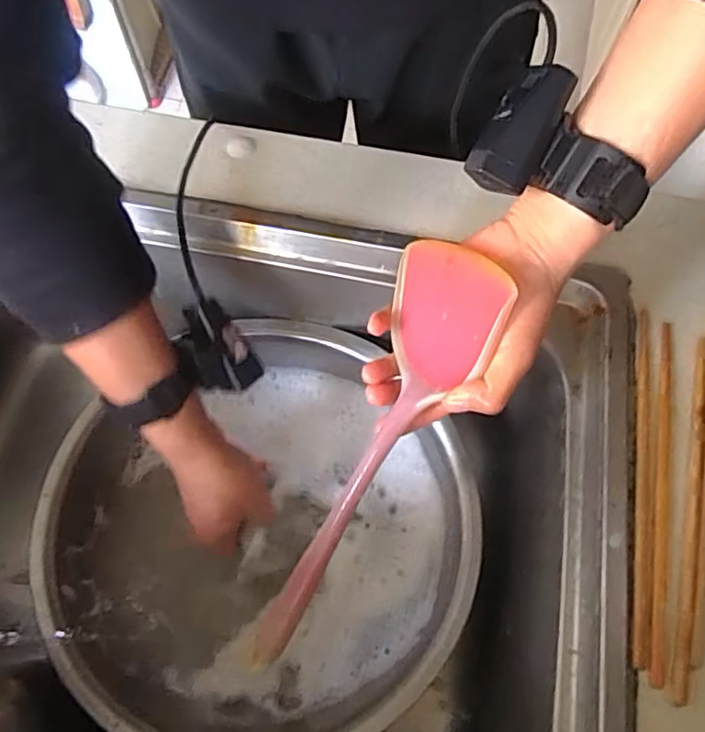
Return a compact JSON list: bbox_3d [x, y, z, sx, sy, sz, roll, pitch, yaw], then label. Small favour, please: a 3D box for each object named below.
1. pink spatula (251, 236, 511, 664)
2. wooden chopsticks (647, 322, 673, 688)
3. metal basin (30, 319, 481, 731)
[{"bbox_3d":[0.006,0.068,0.393,0.037,0.093,0.305,13,106,-35],"label":"pink spatula"},{"bbox_3d":[0.199,0.075,0.385,0.010,0.004,0.233,13,67,4],"label":"wooden chopsticks"},{"bbox_3d":[-0.071,0.143,0.502,0.316,0.090,0.308,1,67,-1],"label":"metal basin"}]

